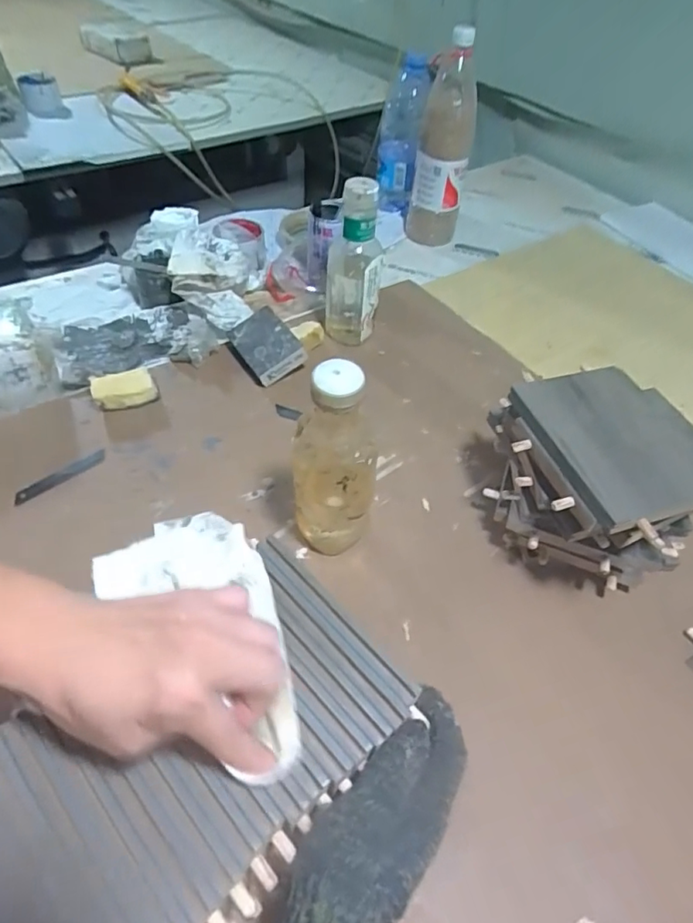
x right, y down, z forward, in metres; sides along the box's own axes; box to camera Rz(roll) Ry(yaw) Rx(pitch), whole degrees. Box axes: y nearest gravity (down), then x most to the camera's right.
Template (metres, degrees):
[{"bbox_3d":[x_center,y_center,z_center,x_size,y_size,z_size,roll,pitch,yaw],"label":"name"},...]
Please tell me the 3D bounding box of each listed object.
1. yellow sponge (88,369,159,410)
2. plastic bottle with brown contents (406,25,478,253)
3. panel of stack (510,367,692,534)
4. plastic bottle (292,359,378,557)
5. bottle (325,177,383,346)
[{"bbox_3d":[-0.259,-0.081,0.631,0.066,0.034,0.035,-21,55,-21],"label":"yellow sponge"},{"bbox_3d":[0.159,-0.503,0.881,0.085,0.304,0.089,7,49,2],"label":"plastic bottle with brown contents"},{"bbox_3d":[0.238,-0.021,0.458,0.146,0.014,0.149,-12,51,-15],"label":"panel of stack"},{"bbox_3d":[-0.011,0.011,0.462,0.058,0.212,0.057,-17,54,-19],"label":"plastic bottle"},{"bbox_3d":[0.010,-0.249,0.684,0.066,0.204,0.066,2,50,-4],"label":"bottle"}]

